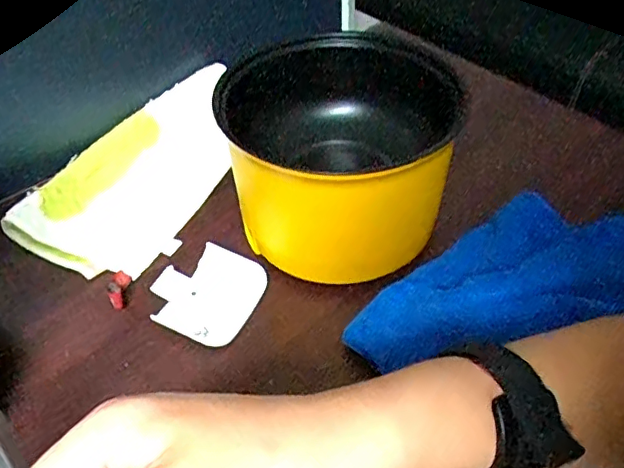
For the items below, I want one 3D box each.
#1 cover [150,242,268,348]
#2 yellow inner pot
[{"bbox_3d":[-0.081,0.044,0.430,0.078,0.014,0.078,19,50,19],"label":"cover"},{"bbox_3d":[0.022,-0.063,0.453,0.167,0.113,0.174,-1,47,1],"label":"yellow inner pot"}]

